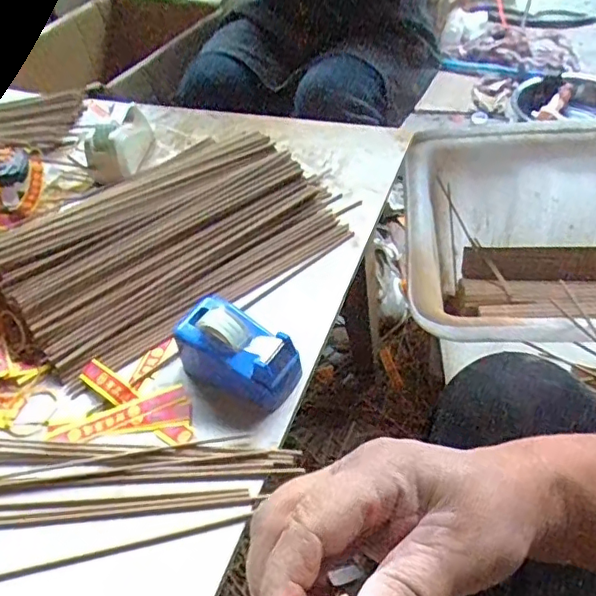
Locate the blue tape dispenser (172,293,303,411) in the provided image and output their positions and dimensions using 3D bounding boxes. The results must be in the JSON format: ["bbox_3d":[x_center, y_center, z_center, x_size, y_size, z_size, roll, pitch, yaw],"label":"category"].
[{"bbox_3d":[-0.051,0.046,0.481,0.102,0.058,0.055,24,53,26],"label":"blue tape dispenser"}]

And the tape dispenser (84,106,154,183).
[{"bbox_3d":[-0.231,-0.202,0.743,0.055,0.058,0.114,4,46,10],"label":"tape dispenser"}]

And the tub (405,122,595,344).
[{"bbox_3d":[0.470,-0.041,0.858,0.608,0.231,0.416,1,46,9],"label":"tub"}]

